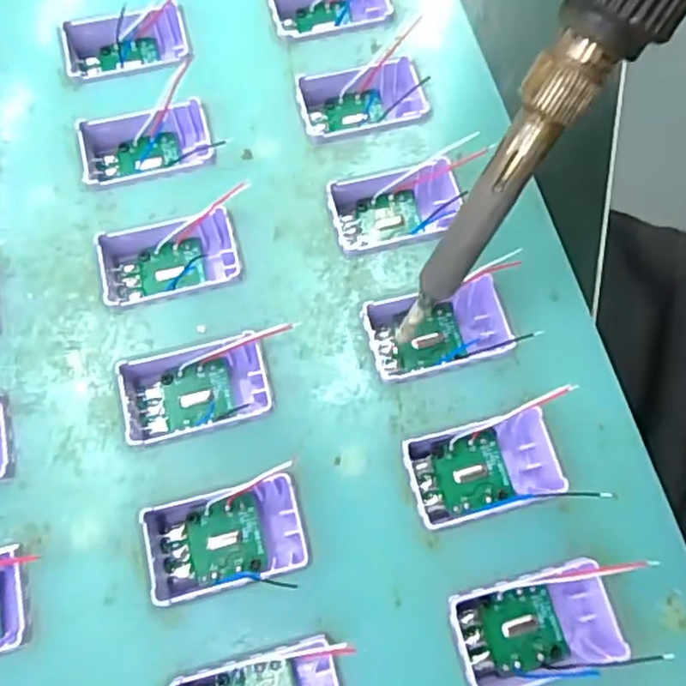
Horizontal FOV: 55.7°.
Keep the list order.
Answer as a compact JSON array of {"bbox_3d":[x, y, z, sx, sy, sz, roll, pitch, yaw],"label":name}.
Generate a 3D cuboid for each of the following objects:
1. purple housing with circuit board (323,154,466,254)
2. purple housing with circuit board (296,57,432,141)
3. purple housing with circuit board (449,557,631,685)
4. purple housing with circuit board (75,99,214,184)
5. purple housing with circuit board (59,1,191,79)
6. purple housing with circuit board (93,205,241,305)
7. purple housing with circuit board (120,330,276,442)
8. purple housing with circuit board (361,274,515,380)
[{"bbox_3d":[0.013,-0.032,0.159,0.031,0.010,0.020,-12,70,-5],"label":"purple housing with circuit board"},{"bbox_3d":[0.005,-0.062,0.170,0.032,0.011,0.023,-12,70,-5],"label":"purple housing with circuit board"},{"bbox_3d":[0.038,0.057,0.129,0.031,0.010,0.019,-13,70,-6],"label":"purple housing with circuit board"},{"bbox_3d":[-0.049,-0.049,0.165,0.031,0.012,0.022,-15,71,-6],"label":"purple housing with circuit board"},{"bbox_3d":[-0.057,-0.079,0.175,0.032,0.012,0.020,-18,73,-8],"label":"purple housing with circuit board"},{"bbox_3d":[-0.041,-0.020,0.155,0.031,0.012,0.021,-14,70,-6],"label":"purple housing with circuit board"},{"bbox_3d":[-0.032,0.010,0.144,0.031,0.010,0.018,-13,70,-6],"label":"purple housing with circuit board"},{"bbox_3d":[0.022,-0.003,0.151,0.034,0.009,0.019,-18,71,-7],"label":"purple housing with circuit board"}]

